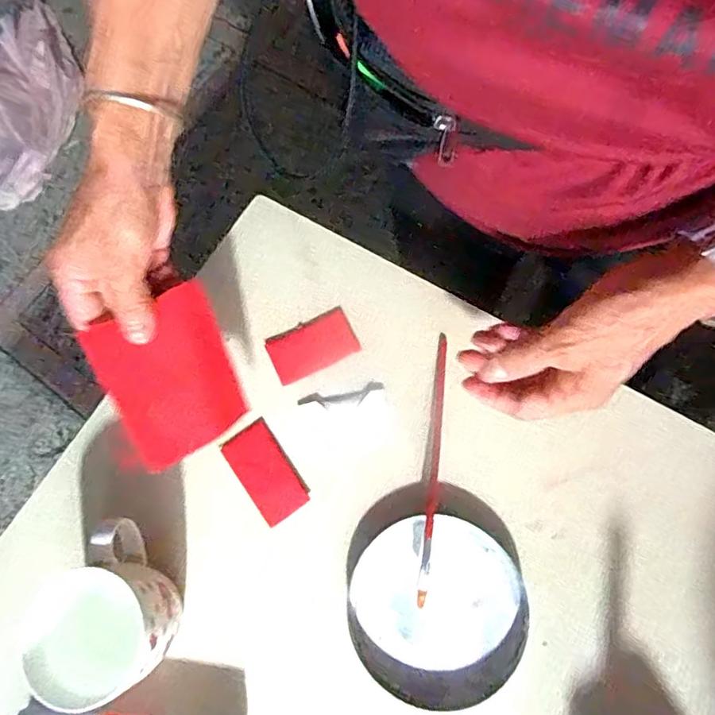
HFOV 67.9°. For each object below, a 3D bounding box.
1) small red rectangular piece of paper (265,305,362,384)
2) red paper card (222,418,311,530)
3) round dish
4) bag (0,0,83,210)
[{"bbox_3d":[-0.040,-0.010,0.466,0.073,0.008,0.046,-24,73,-3],"label":"small red rectangular piece of paper"},{"bbox_3d":[-0.077,0.095,0.442,0.040,0.004,0.079,-35,73,-6],"label":"red paper card"},{"bbox_3d":[0.059,0.187,0.398,0.125,0.014,0.125,-1,73,5],"label":"round dish"},{"bbox_3d":[-0.899,-0.665,1.375,0.395,0.113,0.560,-30,73,-5],"label":"bag"}]

